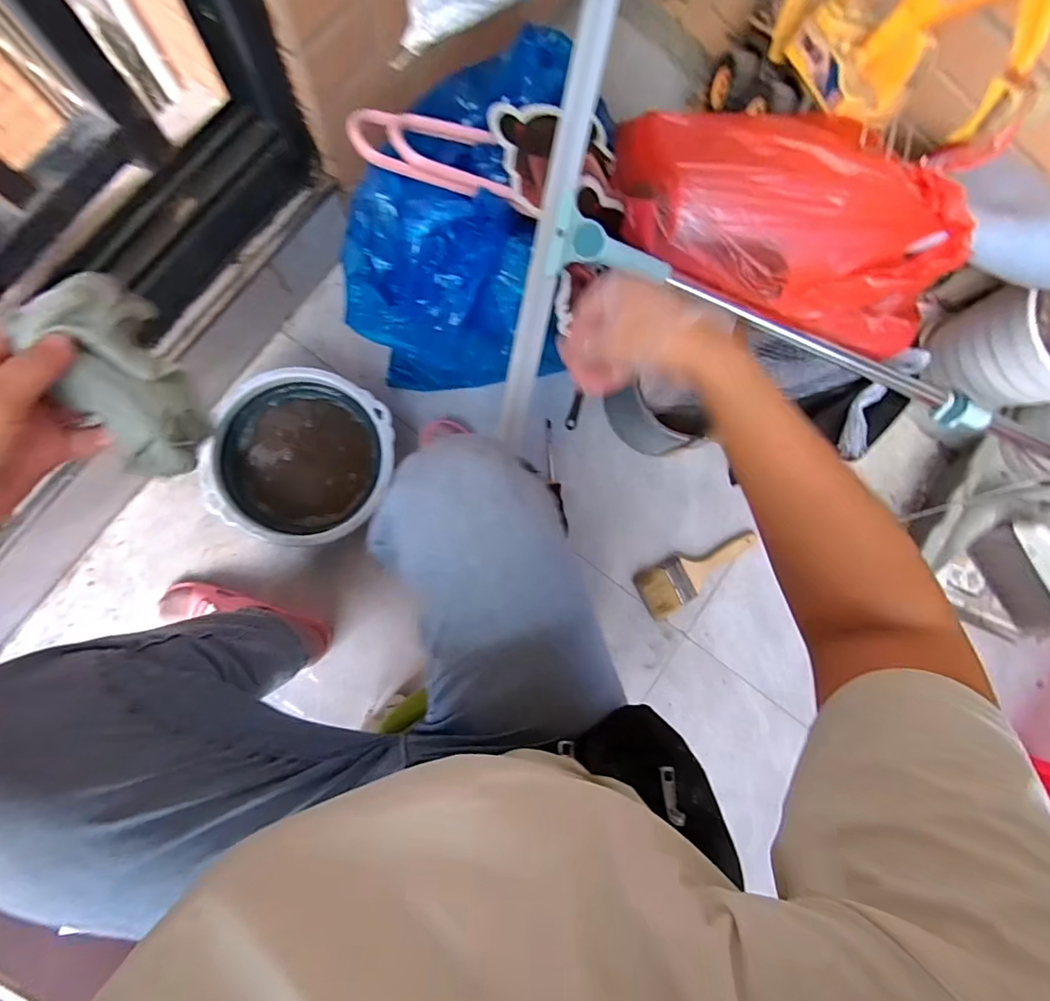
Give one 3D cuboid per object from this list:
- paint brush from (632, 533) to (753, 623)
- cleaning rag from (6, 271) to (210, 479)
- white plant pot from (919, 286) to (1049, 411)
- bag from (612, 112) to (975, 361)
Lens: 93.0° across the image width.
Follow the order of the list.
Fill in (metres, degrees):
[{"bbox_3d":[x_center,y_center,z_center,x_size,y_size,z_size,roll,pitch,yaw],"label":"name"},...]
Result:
[{"bbox_3d":[0.285,0.113,0.800,0.218,0.032,0.079,-25,90,-9],"label":"paint brush"},{"bbox_3d":[-0.257,-0.075,0.324,0.053,0.049,0.126,-15,124,-9],"label":"cleaning rag"},{"bbox_3d":[0.779,-0.232,0.780,0.166,0.184,0.178,0,86,-8],"label":"white plant pot"},{"bbox_3d":[0.301,-0.320,0.540,0.398,0.112,0.225,11,85,-7],"label":"bag"}]

